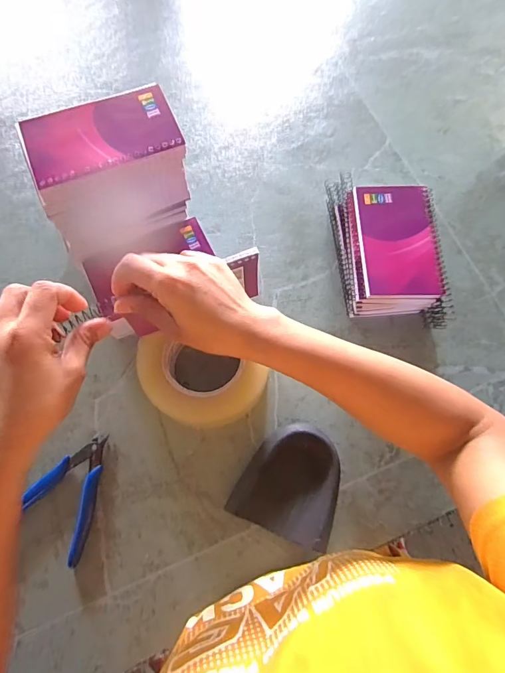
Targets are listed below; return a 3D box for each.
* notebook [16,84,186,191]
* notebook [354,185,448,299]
[{"bbox_3d":[-0.136,-0.182,0.357,0.130,0.006,0.082,-21,74,-8],"label":"notebook"},{"bbox_3d":[0.155,-0.100,0.419,0.083,0.009,0.129,-1,72,-2],"label":"notebook"}]

